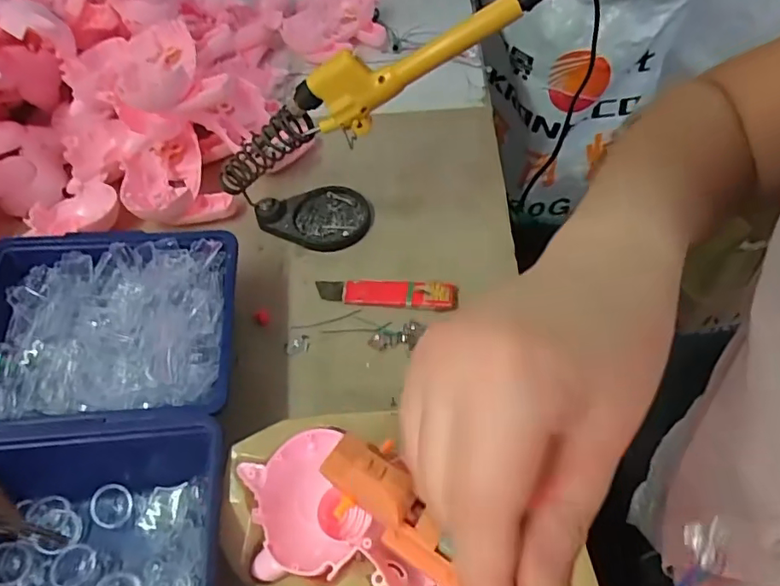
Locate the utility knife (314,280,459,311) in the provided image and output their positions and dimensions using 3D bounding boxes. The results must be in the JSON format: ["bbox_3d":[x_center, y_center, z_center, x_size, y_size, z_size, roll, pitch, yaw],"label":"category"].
[{"bbox_3d":[-0.004,0.000,0.412,0.107,0.012,0.022,7,56,10],"label":"utility knife"}]

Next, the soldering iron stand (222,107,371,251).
[{"bbox_3d":[-0.073,-0.085,0.419,0.105,0.103,0.065,-22,56,-11],"label":"soldering iron stand"}]

